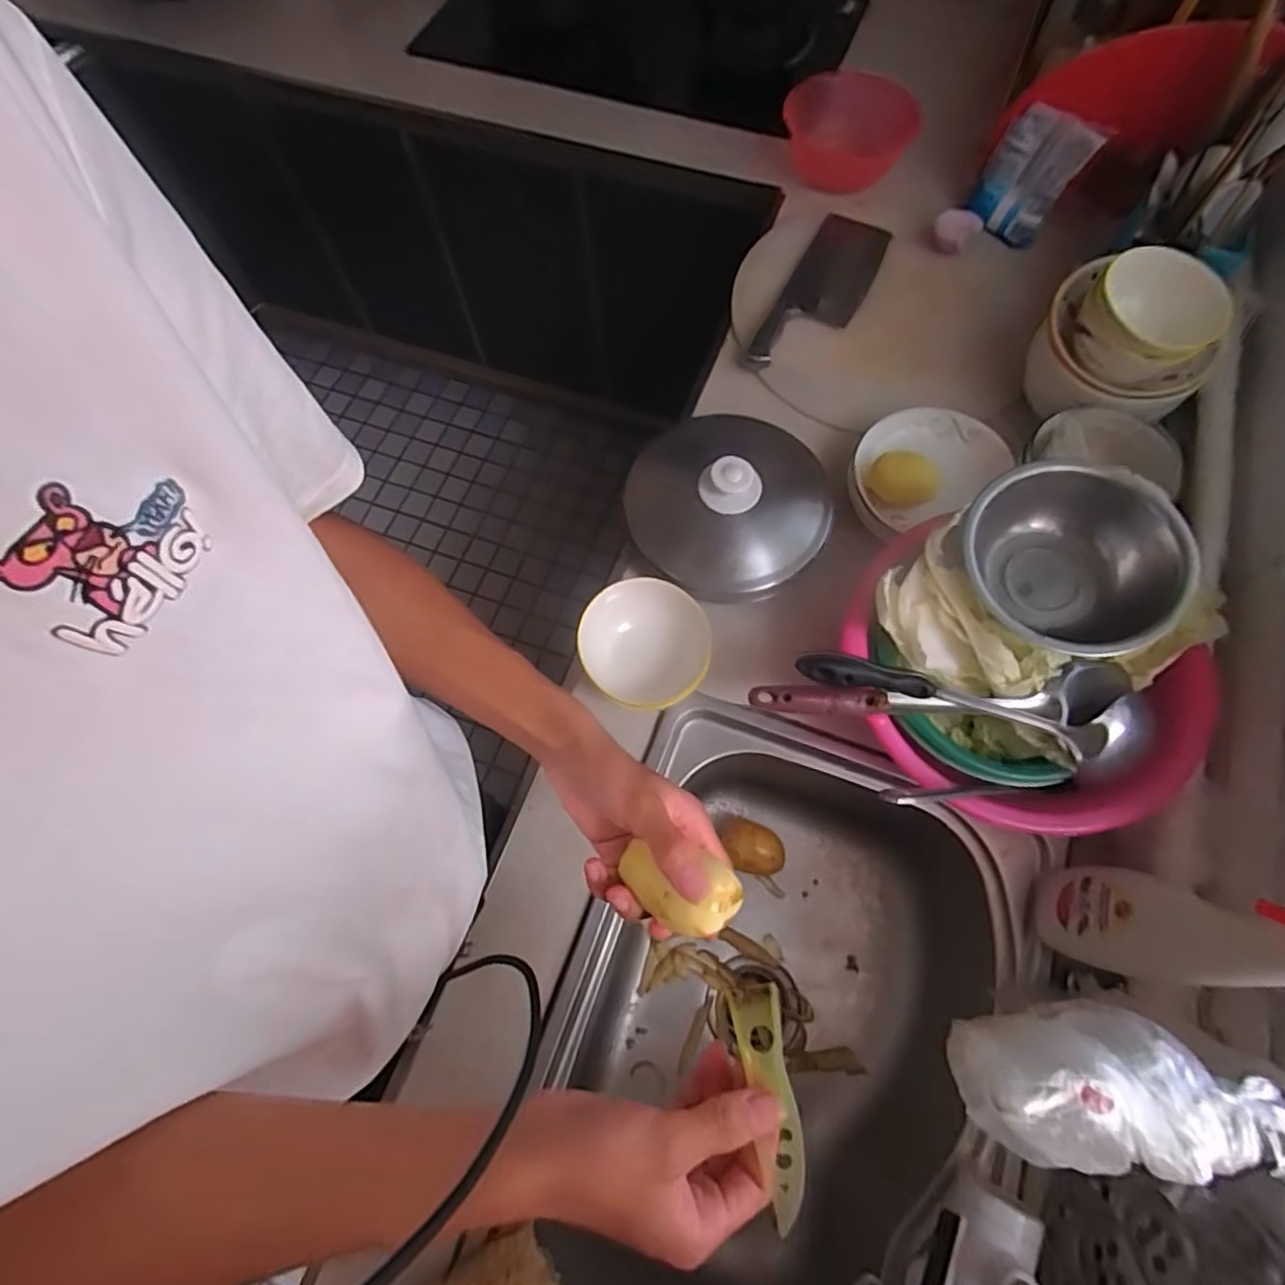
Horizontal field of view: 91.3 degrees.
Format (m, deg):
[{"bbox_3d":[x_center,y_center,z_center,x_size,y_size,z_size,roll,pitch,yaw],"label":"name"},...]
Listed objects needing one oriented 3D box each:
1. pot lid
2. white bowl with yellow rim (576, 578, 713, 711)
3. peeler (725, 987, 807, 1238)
[{"bbox_3d":[0.089,-0.156,0.696,0.213,0.085,0.220,0,70,1],"label":"pot lid"},{"bbox_3d":[0.003,0.002,0.636,0.122,0.058,0.126,-41,74,-13],"label":"white bowl with yellow rim"},{"bbox_3d":[0.070,0.246,0.340,0.027,0.013,0.103,-8,58,-2],"label":"peeler"}]

